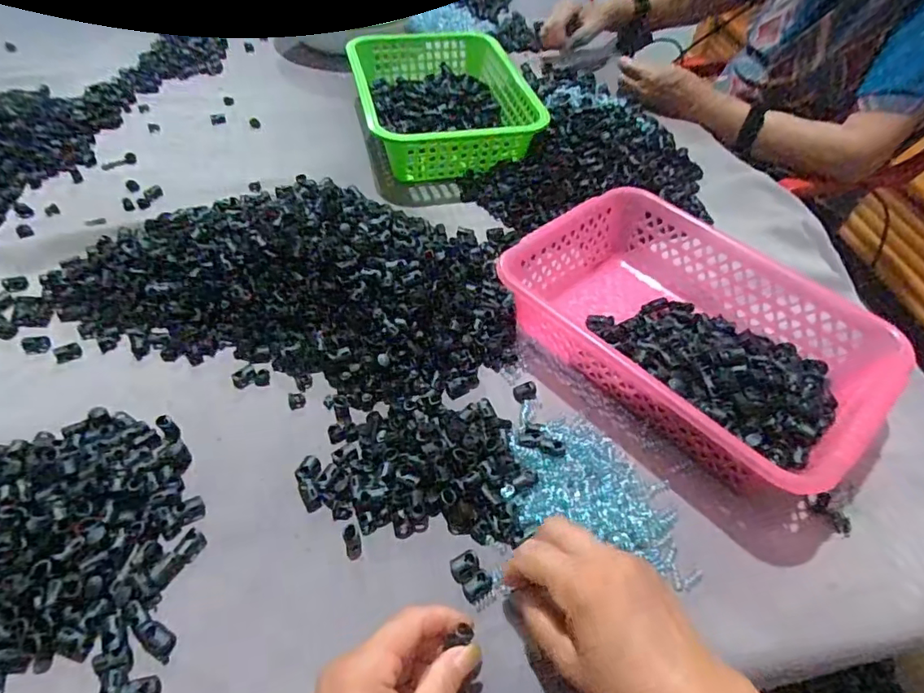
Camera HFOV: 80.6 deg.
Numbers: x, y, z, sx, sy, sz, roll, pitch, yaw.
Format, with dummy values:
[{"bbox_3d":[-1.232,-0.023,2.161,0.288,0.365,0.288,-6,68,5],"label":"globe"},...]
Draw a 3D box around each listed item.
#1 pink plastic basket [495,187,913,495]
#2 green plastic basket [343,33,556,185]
[{"bbox_3d":[0.200,-0.013,0.497,0.212,0.081,0.297,-33,58,-29],"label":"pink plastic basket"},{"bbox_3d":[-0.033,-0.336,0.756,0.212,0.086,0.285,-11,50,-14],"label":"green plastic basket"}]

